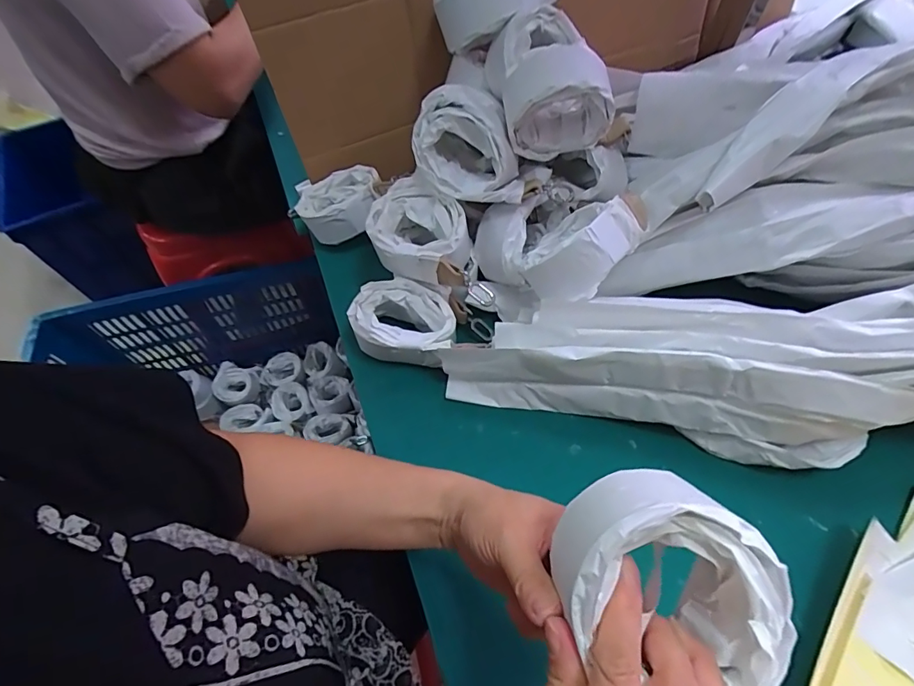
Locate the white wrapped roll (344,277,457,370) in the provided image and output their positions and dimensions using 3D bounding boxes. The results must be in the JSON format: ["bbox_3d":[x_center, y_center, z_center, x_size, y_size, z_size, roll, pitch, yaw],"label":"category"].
[{"bbox_3d":[-0.050,-0.021,0.473,0.102,0.046,0.071,10,60,8],"label":"white wrapped roll"}]

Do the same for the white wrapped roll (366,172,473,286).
[{"bbox_3d":[-0.037,-0.107,0.476,0.109,0.056,0.085,31,65,19],"label":"white wrapped roll"}]

